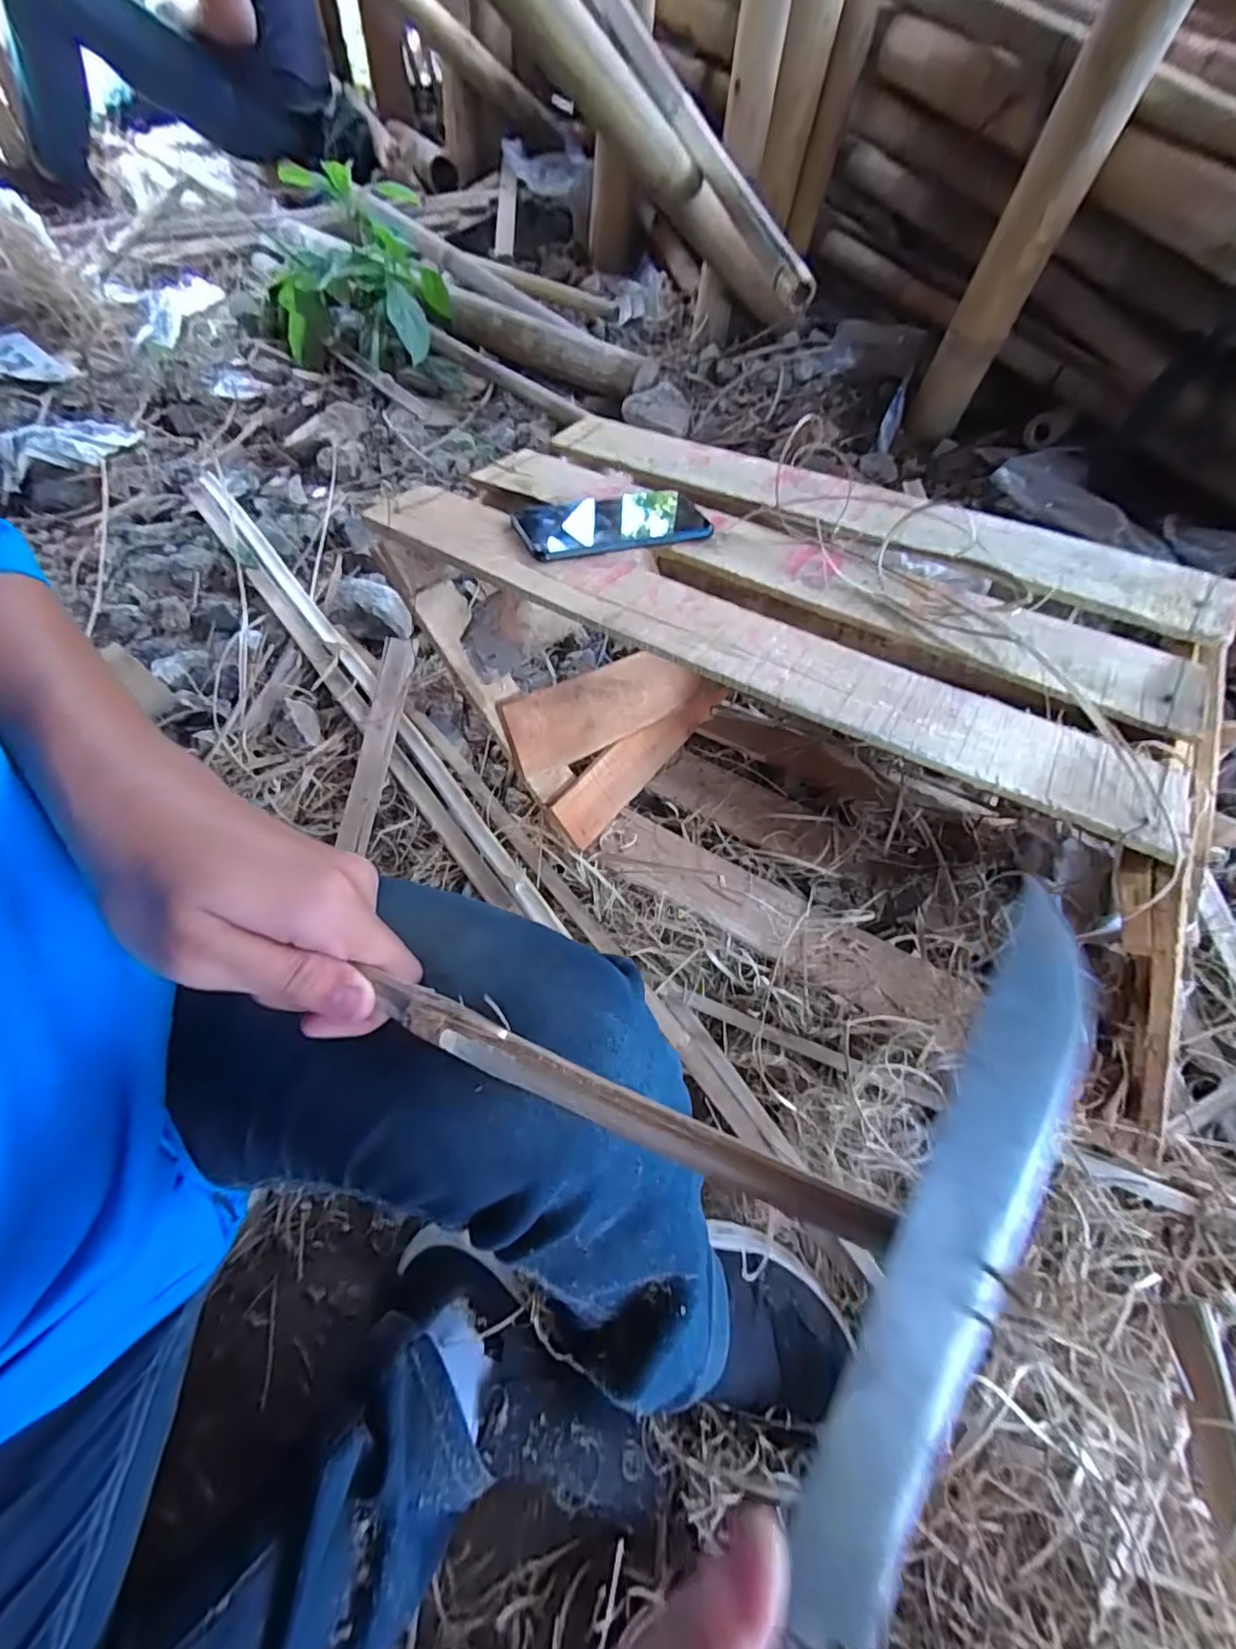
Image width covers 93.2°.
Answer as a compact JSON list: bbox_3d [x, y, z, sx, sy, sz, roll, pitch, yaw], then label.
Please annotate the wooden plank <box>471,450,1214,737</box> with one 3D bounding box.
[{"bbox_3d":[0.134,-0.212,0.465,0.574,0.019,0.084,29,60,18],"label":"wooden plank"}]

